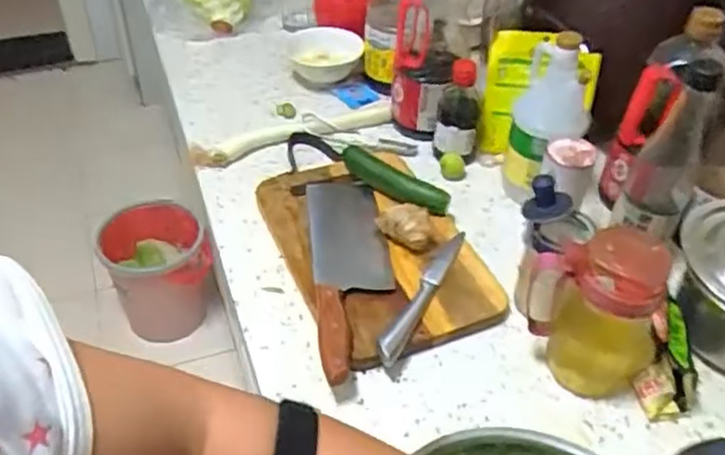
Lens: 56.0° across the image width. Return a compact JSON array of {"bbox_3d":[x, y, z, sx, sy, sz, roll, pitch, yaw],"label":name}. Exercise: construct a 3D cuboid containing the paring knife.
[{"bbox_3d":[0.064,0.066,0.724,0.023,0.011,0.196,21,46,19],"label":"paring knife"}]

